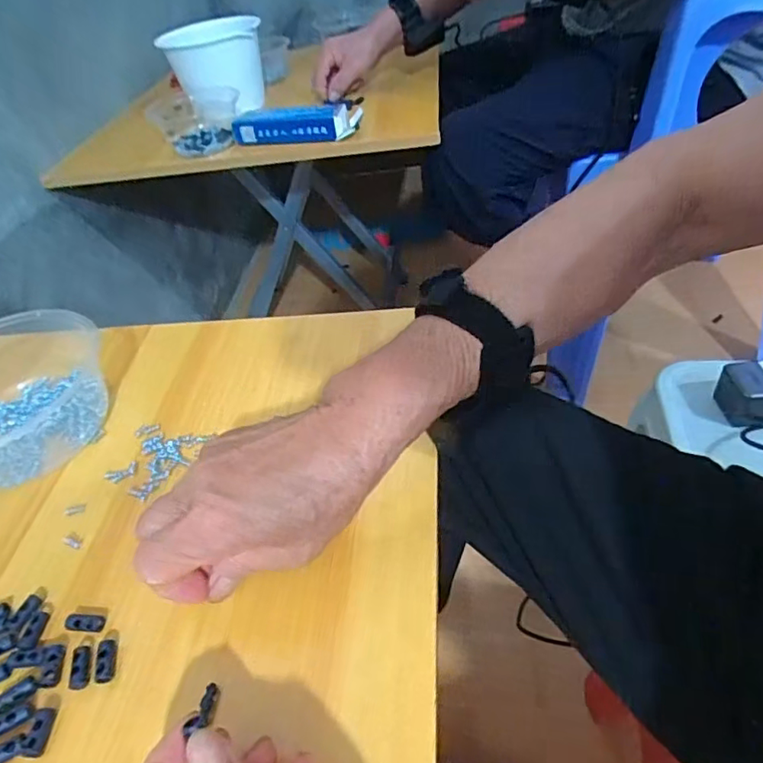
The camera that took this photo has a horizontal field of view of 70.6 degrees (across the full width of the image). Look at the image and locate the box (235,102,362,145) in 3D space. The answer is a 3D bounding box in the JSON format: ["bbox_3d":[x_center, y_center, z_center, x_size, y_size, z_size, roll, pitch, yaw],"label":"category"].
[{"bbox_3d":[-0.113,-0.337,0.712,0.173,0.047,0.027,3,44,15],"label":"box"}]

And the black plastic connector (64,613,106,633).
[{"bbox_3d":[-0.151,0.122,0.273,0.022,0.006,0.008,0,46,7],"label":"black plastic connector"}]

